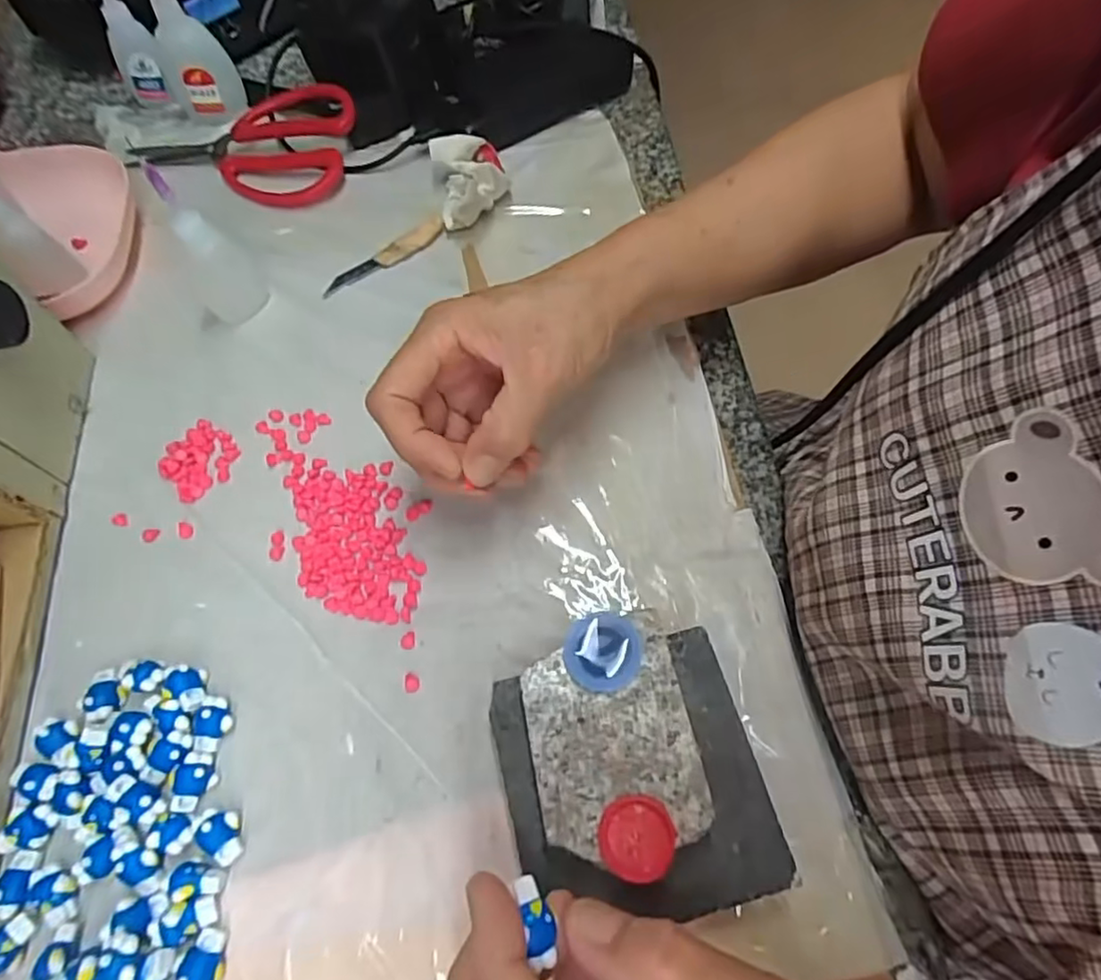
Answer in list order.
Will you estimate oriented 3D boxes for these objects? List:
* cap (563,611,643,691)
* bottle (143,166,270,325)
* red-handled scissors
[{"bbox_3d":[0.021,0.063,0.245,0.030,0.004,0.030,0,64,0],"label":"cap"},{"bbox_3d":[-0.181,-0.130,0.329,0.034,0.084,0.030,-29,68,-16],"label":"bottle"},{"bbox_3d":[-0.211,-0.238,0.414,0.155,0.025,0.092,12,63,4],"label":"red-handled scissors"}]

